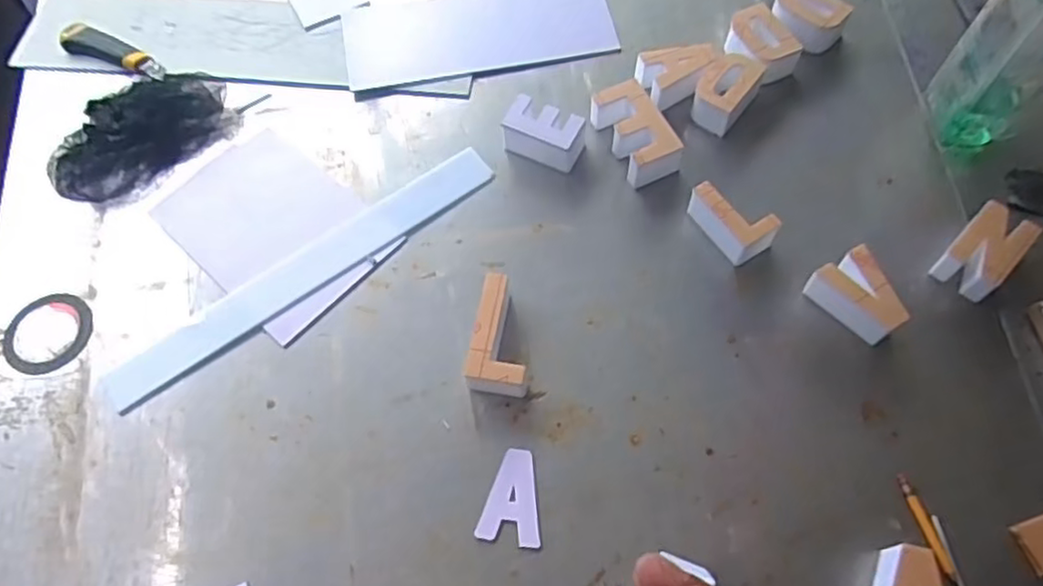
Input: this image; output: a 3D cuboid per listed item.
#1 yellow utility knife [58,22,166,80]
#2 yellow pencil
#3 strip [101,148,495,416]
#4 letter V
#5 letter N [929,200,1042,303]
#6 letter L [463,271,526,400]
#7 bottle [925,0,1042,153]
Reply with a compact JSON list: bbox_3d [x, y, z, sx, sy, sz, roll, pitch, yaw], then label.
[{"bbox_3d":[-0.518,-0.305,0.862,0.152,0.022,0.042,24,66,14],"label":"yellow utility knife"},{"bbox_3d":[0.344,0.197,0.583,0.010,0.008,0.086,-13,63,-4],"label":"yellow pencil"},{"bbox_3d":[-0.223,-0.024,0.728,0.442,0.007,0.058,-35,66,-15],"label":"strip"},{"bbox_3d":[0.325,0.004,0.657,0.061,0.052,0.084,-27,67,-9],"label":"letter V"},{"bbox_3d":[0.454,-0.041,0.669,0.089,0.048,0.056,-43,70,-15],"label":"letter N"},{"bbox_3d":[-0.017,0.040,0.662,0.058,0.048,0.110,8,66,7],"label":"letter L"},{"bbox_3d":[0.489,-0.257,0.651,0.093,0.278,0.068,31,68,17],"label":"bottle"}]

